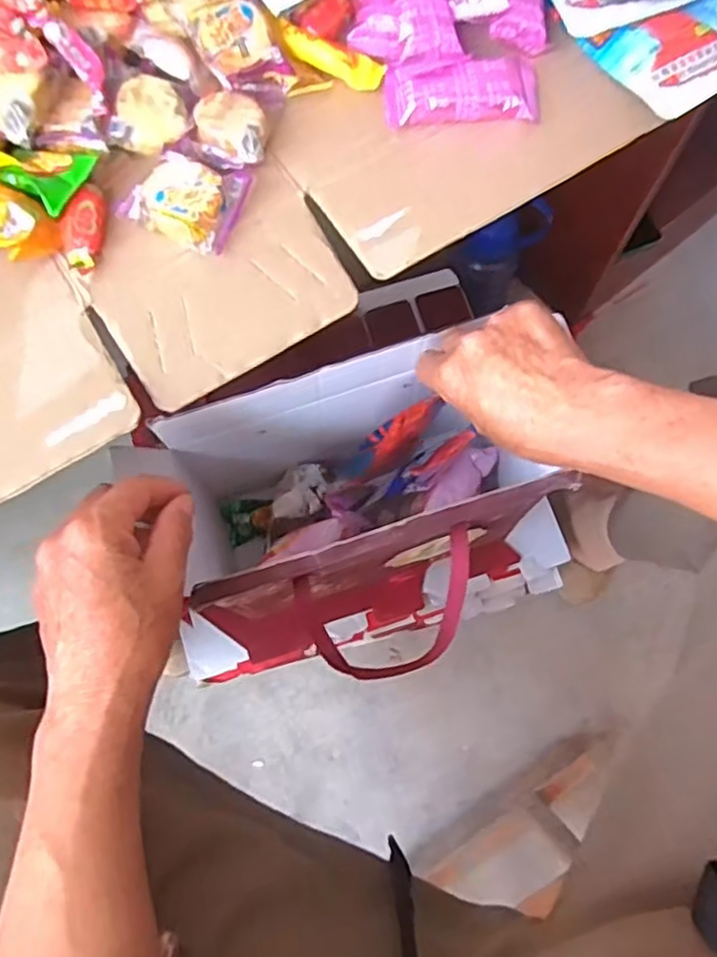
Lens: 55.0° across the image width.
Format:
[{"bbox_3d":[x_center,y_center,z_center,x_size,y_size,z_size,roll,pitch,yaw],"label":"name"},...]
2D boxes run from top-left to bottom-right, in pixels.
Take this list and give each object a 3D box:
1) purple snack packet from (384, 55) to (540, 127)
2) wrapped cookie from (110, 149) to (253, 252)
[{"bbox_3d":[0.063,-0.237,0.420,0.094,0.023,0.036,-6,69,-3],"label":"purple snack packet"},{"bbox_3d":[-0.097,-0.159,0.390,0.057,0.025,0.050,23,71,8],"label":"wrapped cookie"}]

